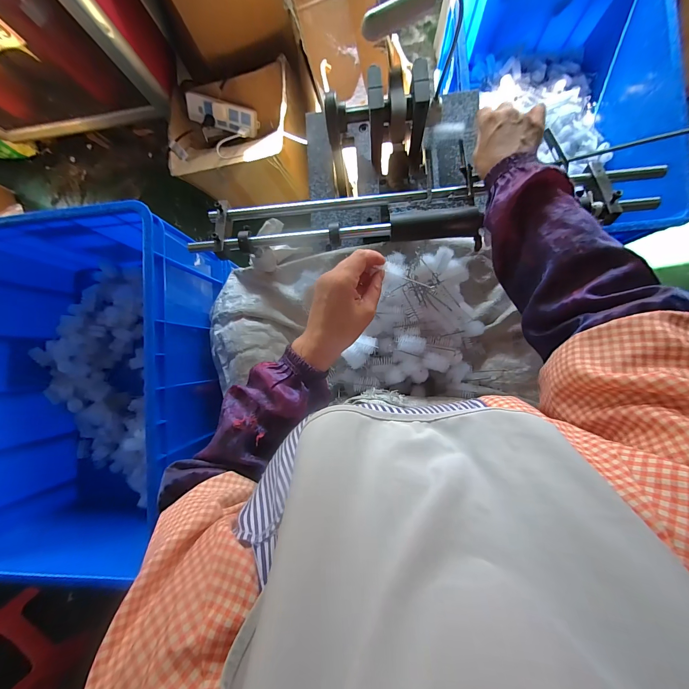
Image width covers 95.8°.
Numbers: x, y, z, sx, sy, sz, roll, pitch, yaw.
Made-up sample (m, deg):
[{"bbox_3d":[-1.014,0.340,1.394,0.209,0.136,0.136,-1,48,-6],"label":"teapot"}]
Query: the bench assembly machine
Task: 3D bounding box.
[{"bbox_3d":[0.094,-0.282,0.495,0.638,0.146,0.270,-3,87,6],"label":"bench assembly machine"}]

